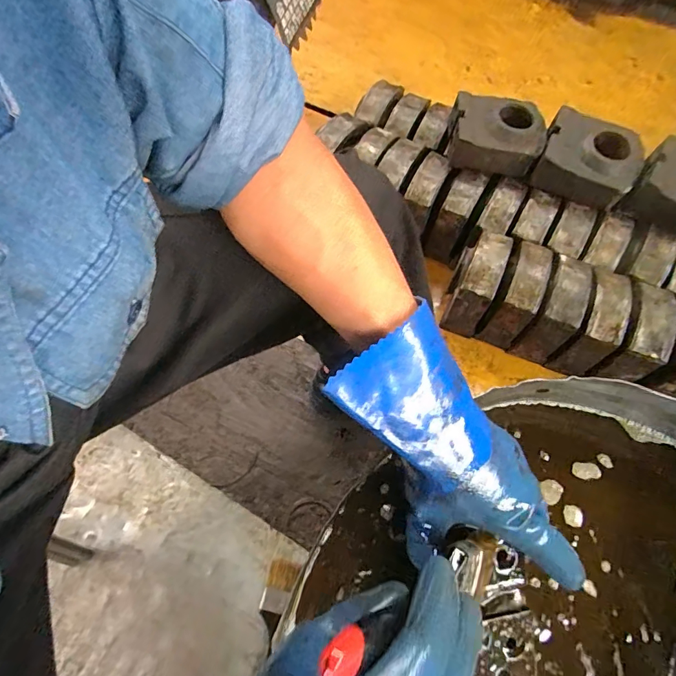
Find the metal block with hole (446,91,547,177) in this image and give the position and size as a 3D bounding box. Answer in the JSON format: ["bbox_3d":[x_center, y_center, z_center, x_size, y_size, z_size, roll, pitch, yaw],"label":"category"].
[{"bbox_3d":[0.322,-0.414,0.871,0.180,0.087,0.144,14,64,5],"label":"metal block with hole"}]

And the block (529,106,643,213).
[{"bbox_3d":[0.500,-0.355,0.848,0.182,0.089,0.148,27,66,12],"label":"block"}]

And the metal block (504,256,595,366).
[{"bbox_3d":[0.420,-0.060,0.834,0.073,0.166,0.145,23,65,10],"label":"metal block"}]

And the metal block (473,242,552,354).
[{"bbox_3d":[0.356,-0.082,0.853,0.063,0.178,0.157,21,65,9],"label":"metal block"}]

